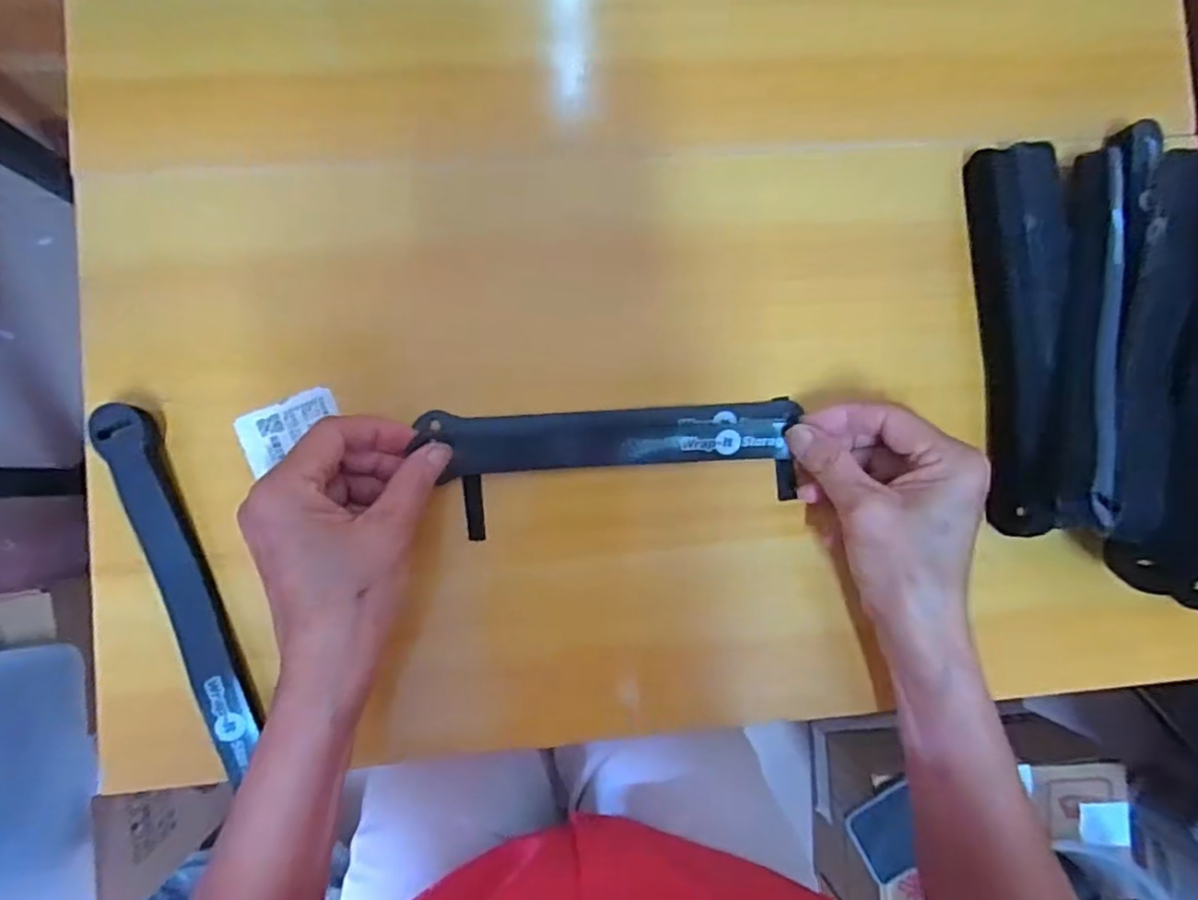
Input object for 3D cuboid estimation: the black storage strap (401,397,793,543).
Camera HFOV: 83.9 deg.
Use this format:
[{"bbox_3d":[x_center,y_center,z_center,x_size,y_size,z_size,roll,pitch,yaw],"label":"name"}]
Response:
[{"bbox_3d":[0.007,0.006,0.340,0.187,0.015,0.057,-4,89,-3],"label":"black storage strap"}]

